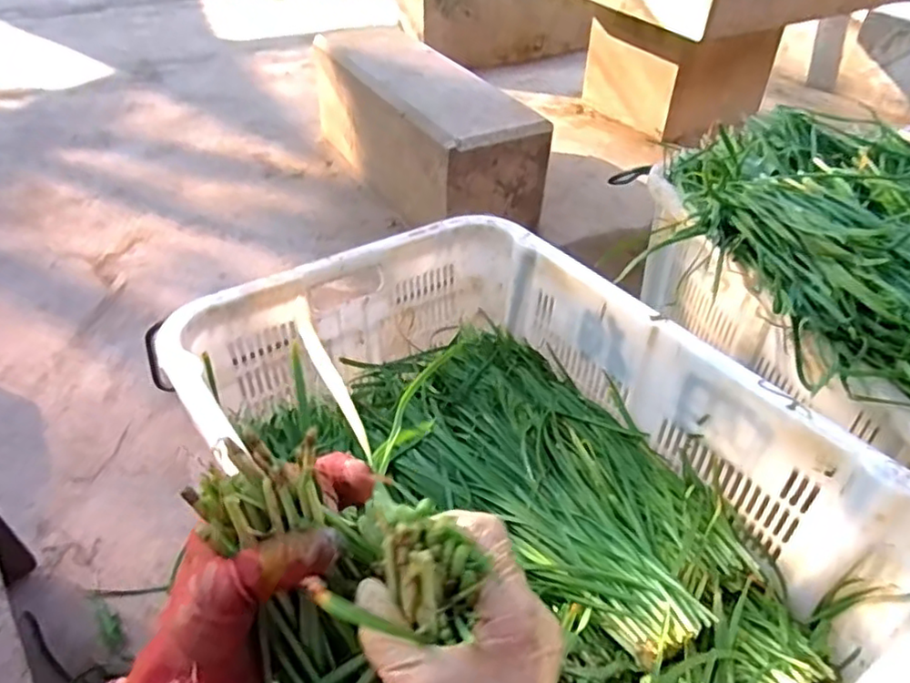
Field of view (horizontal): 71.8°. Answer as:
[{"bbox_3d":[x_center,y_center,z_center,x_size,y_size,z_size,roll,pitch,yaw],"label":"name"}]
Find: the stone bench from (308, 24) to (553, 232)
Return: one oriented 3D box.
[{"bbox_3d":[-0.088,-0.505,1.468,0.247,0.256,0.688,-23,47,-25],"label":"stone bench"}]

